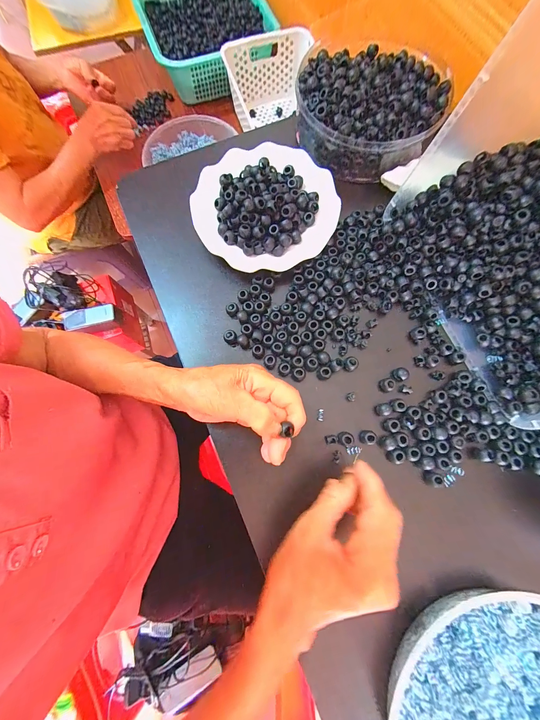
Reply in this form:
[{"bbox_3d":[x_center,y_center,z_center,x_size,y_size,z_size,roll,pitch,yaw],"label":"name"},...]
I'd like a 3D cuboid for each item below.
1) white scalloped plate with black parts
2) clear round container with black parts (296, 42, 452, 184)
[{"bbox_3d":[-0.006,-0.206,0.337,0.186,0.031,0.190,0,76,1],"label":"white scalloped plate with black parts"},{"bbox_3d":[0.132,-0.341,0.350,0.187,0.060,0.176,22,78,6],"label":"clear round container with black parts"}]

